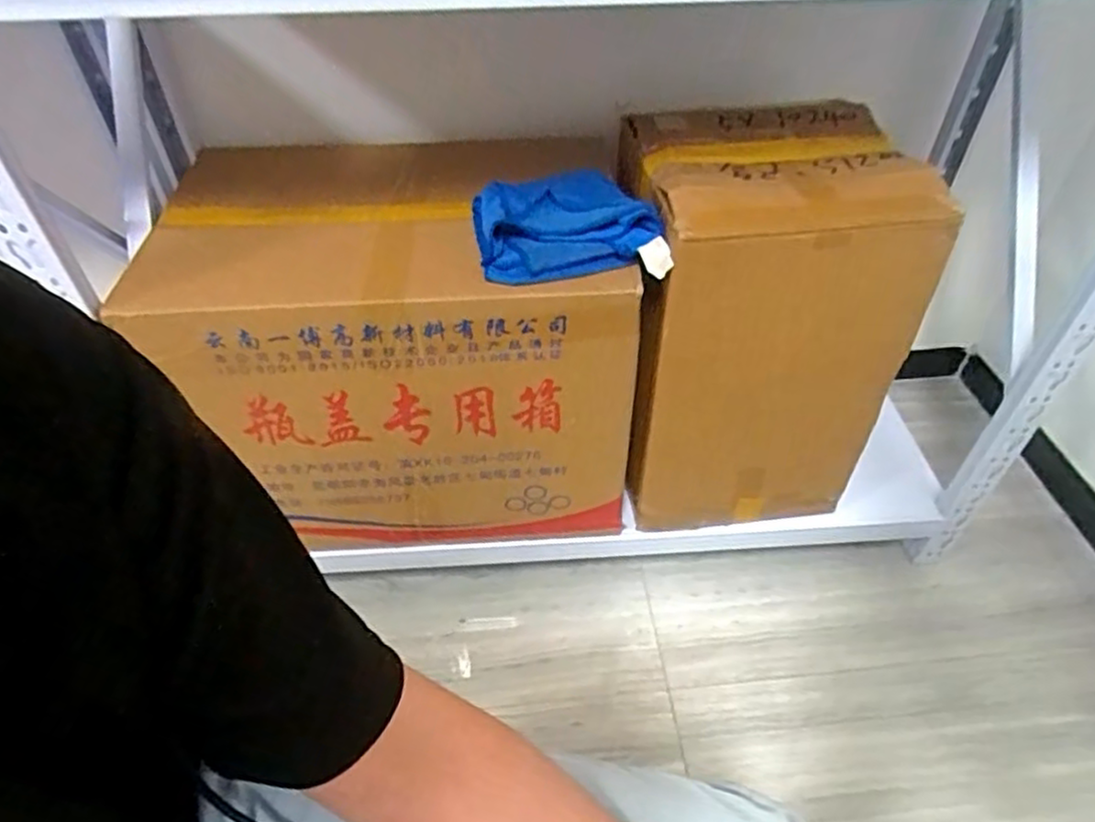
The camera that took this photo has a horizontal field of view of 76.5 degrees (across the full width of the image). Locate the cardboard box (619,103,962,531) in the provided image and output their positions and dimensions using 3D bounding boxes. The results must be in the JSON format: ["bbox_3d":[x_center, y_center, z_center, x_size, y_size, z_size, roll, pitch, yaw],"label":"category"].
[{"bbox_3d":[0.277,-0.116,0.999,0.327,0.517,0.328,-6,46,-3],"label":"cardboard box"}]

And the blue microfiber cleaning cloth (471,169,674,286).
[{"bbox_3d":[0.018,-0.215,0.817,0.203,0.049,0.200,-8,46,-6],"label":"blue microfiber cleaning cloth"}]

